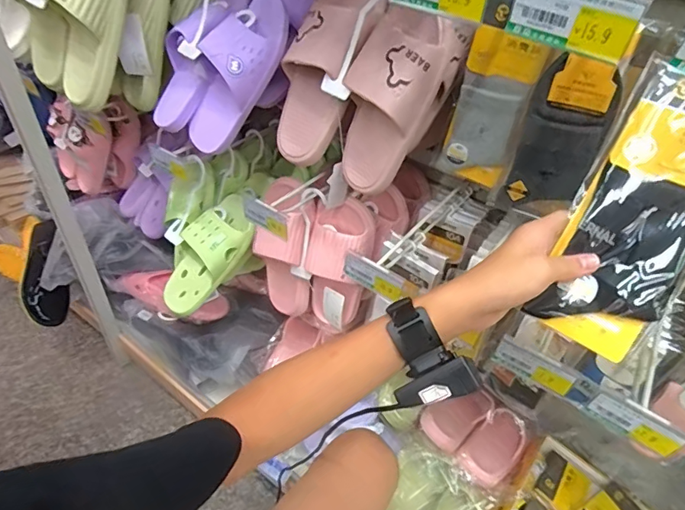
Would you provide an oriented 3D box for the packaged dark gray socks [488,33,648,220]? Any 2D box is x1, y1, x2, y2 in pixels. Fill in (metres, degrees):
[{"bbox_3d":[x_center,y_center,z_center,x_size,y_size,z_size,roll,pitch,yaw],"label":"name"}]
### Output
[{"bbox_3d":[0.244,-0.129,0.523,0.088,0.210,0.025,25,40,16],"label":"packaged dark gray socks"}]

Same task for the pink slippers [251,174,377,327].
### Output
[{"bbox_3d":[-0.052,-0.011,0.783,0.191,0.253,0.100,15,42,10],"label":"pink slippers"}]

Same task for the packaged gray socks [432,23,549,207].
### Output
[{"bbox_3d":[0.190,-0.180,0.609,0.097,0.200,0.021,26,38,18],"label":"packaged gray socks"}]

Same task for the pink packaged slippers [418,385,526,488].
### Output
[{"bbox_3d":[0.271,0.360,0.943,0.202,0.080,0.173,-29,52,-33],"label":"pink packaged slippers"}]

